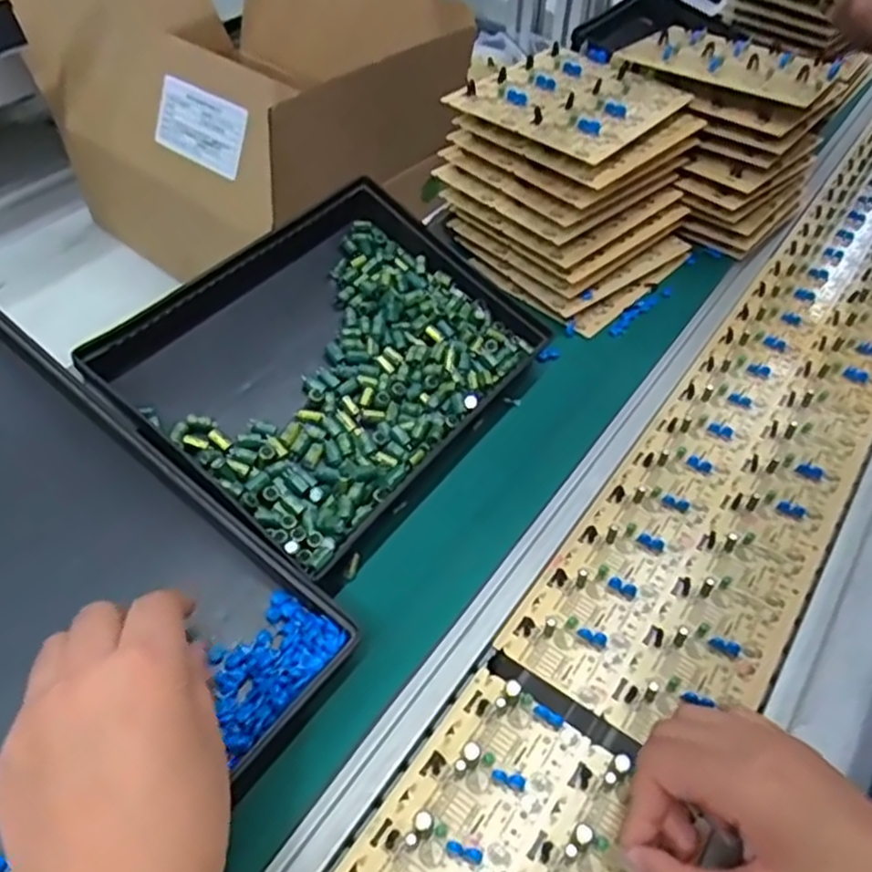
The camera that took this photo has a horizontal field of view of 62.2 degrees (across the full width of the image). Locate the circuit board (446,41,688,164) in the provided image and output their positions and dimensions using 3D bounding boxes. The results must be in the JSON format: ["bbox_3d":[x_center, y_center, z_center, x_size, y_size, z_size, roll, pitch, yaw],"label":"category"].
[{"bbox_3d":[0.089,-0.236,0.496,0.127,0.012,0.140,33,55,23],"label":"circuit board"}]

